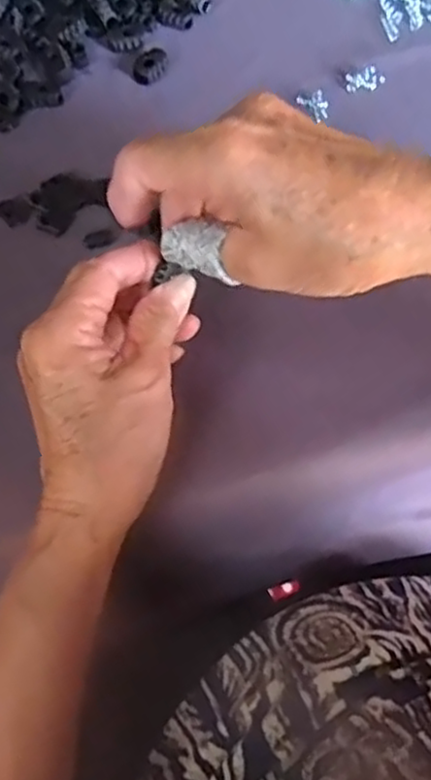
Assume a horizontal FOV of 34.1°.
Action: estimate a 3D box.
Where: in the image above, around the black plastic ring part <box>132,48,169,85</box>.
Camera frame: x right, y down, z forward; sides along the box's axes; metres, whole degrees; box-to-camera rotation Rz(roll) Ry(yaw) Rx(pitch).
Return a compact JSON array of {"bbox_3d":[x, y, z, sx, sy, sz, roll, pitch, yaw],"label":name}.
[{"bbox_3d":[-0.038,-0.191,0.414,0.020,0.009,0.019,-1,70,-3],"label":"black plastic ring part"}]

